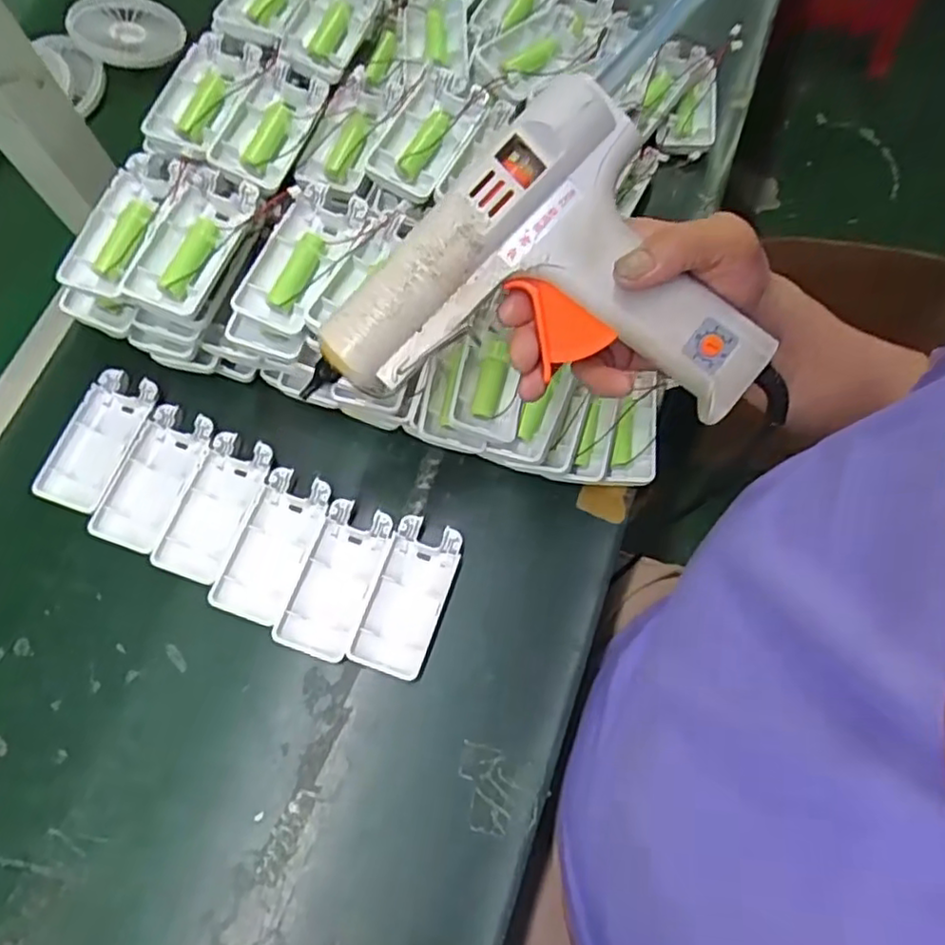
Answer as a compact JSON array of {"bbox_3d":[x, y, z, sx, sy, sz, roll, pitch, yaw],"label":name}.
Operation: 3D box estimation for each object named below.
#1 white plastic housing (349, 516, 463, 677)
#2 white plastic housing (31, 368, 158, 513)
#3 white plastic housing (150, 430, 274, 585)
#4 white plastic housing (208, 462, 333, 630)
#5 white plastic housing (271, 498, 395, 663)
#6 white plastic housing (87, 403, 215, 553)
[{"bbox_3d":[-0.038,0.075,0.406,0.044,0.009,0.091,19,72,5],"label":"white plastic housing"},{"bbox_3d":[-0.241,-0.020,0.436,0.043,0.018,0.092,20,72,6],"label":"white plastic housing"},{"bbox_3d":[-0.160,0.021,0.419,0.044,0.012,0.092,20,72,5],"label":"white plastic housing"},{"bbox_3d":[-0.122,0.044,0.413,0.042,0.012,0.091,20,72,5],"label":"white plastic housing"},{"bbox_3d":[-0.083,0.065,0.408,0.044,0.012,0.091,18,71,5],"label":"white plastic housing"},{"bbox_3d":[-0.200,0.003,0.424,0.044,0.009,0.091,18,72,5],"label":"white plastic housing"}]

